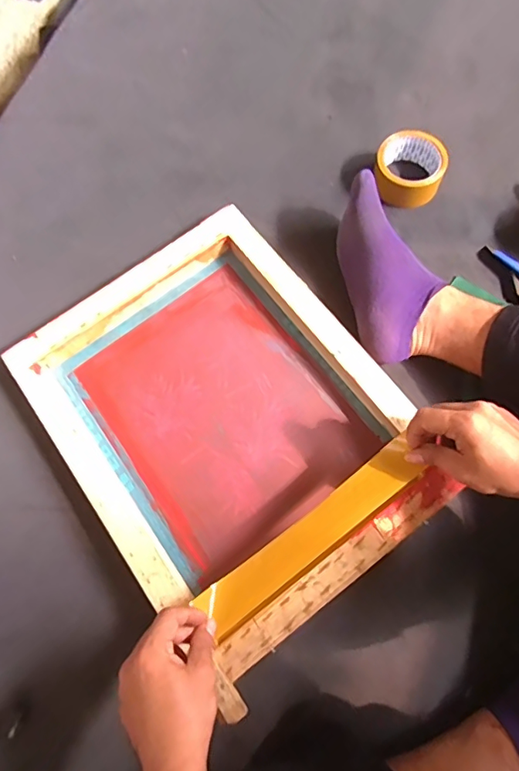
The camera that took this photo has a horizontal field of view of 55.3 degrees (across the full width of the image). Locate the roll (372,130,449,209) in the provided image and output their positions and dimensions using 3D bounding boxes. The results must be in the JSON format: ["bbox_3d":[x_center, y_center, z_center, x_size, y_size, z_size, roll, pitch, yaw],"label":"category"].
[{"bbox_3d":[0.209,-0.301,0.693,0.093,0.043,0.095,-1,72,2],"label":"roll"}]

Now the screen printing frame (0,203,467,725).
[{"bbox_3d":[-0.042,0.042,0.608,0.362,0.053,0.469,-36,74,-9],"label":"screen printing frame"}]

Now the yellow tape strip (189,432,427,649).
[{"bbox_3d":[0.057,0.162,0.530,0.266,0.039,0.050,-38,75,-6],"label":"yellow tape strip"}]

